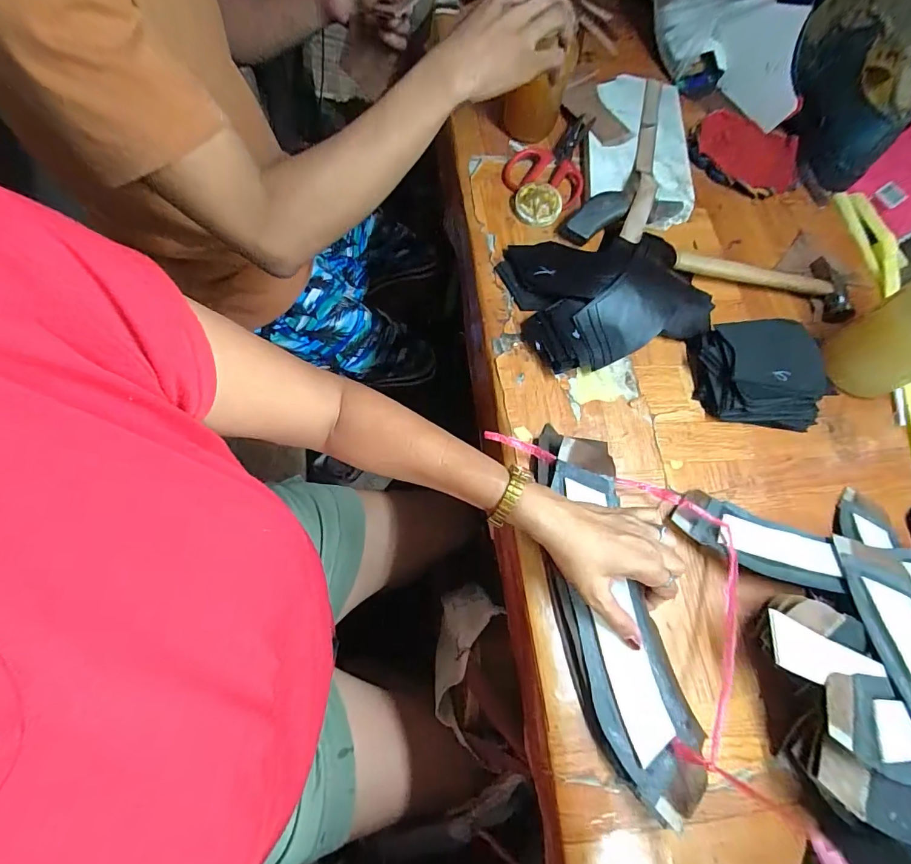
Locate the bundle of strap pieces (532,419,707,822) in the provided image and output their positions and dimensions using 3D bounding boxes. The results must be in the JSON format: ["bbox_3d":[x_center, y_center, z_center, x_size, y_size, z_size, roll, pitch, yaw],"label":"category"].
[{"bbox_3d":[0.134,0.141,0.378,0.088,0.028,0.308,-8,70,-5],"label":"bundle of strap pieces"}]

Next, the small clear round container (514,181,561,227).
[{"bbox_3d":[0.107,-0.290,0.549,0.056,0.015,0.055,4,67,-9],"label":"small clear round container"}]

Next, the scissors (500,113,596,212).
[{"bbox_3d":[0.126,-0.371,0.583,0.105,0.012,0.175,18,66,-3],"label":"scissors"}]

